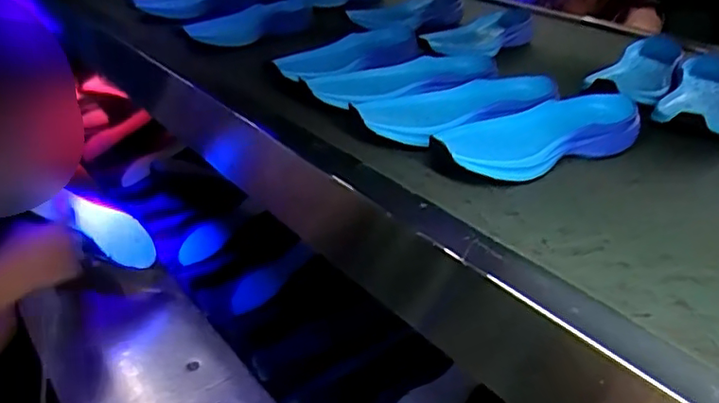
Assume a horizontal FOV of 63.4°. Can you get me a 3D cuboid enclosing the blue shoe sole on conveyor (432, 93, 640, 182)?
[{"bbox_3d":[0.178,-0.068,0.583,0.241,0.045,0.091,-10,32,-26],"label":"blue shoe sole on conveyor"}]

